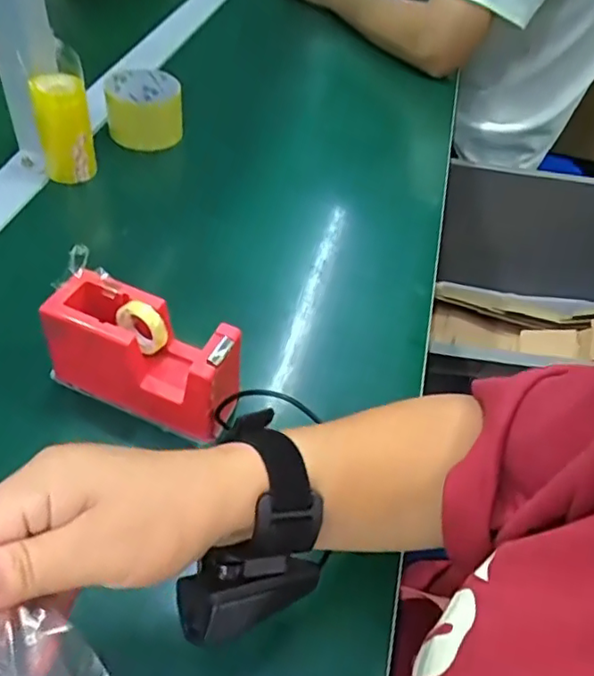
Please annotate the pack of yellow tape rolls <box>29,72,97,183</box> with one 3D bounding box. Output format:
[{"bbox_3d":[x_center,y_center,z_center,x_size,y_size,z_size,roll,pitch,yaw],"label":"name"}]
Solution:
[{"bbox_3d":[-0.231,-0.208,0.591,0.050,0.094,0.045,-16,50,-19],"label":"pack of yellow tape rolls"}]

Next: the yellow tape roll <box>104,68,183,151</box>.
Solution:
[{"bbox_3d":[-0.174,-0.264,0.684,0.079,0.057,0.089,-1,47,-5],"label":"yellow tape roll"}]

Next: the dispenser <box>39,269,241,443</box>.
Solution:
[{"bbox_3d":[-0.104,0.012,0.414,0.129,0.076,0.051,17,48,11],"label":"dispenser"}]

